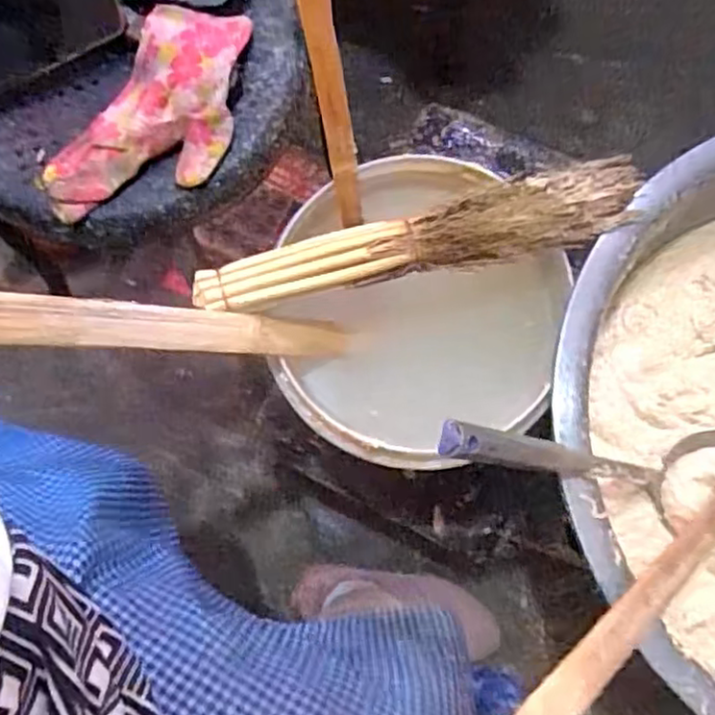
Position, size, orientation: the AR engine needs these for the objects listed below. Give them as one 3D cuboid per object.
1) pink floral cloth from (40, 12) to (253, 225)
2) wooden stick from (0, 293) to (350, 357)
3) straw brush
[{"bbox_3d":[-0.140,-0.171,0.485,0.102,0.015,0.184,30,79,6],"label":"pink floral cloth"},{"bbox_3d":[-0.127,-0.020,0.466,0.012,0.341,0.033,-23,74,37],"label":"wooden stick"},{"bbox_3d":[0.053,-0.088,0.531,0.350,0.034,0.052,-16,78,-4],"label":"straw brush"}]

